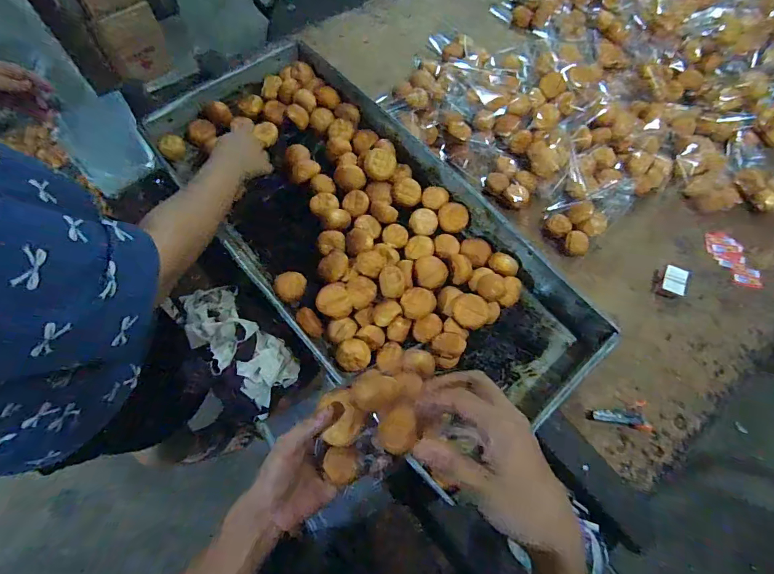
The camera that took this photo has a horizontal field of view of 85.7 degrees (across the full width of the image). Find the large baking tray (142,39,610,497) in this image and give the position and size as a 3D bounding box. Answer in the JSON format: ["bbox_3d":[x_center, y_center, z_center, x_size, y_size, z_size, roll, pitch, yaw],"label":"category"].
[{"bbox_3d":[-0.053,-0.102,0.724,0.381,0.061,0.837,-38,74,-16],"label":"large baking tray"}]

